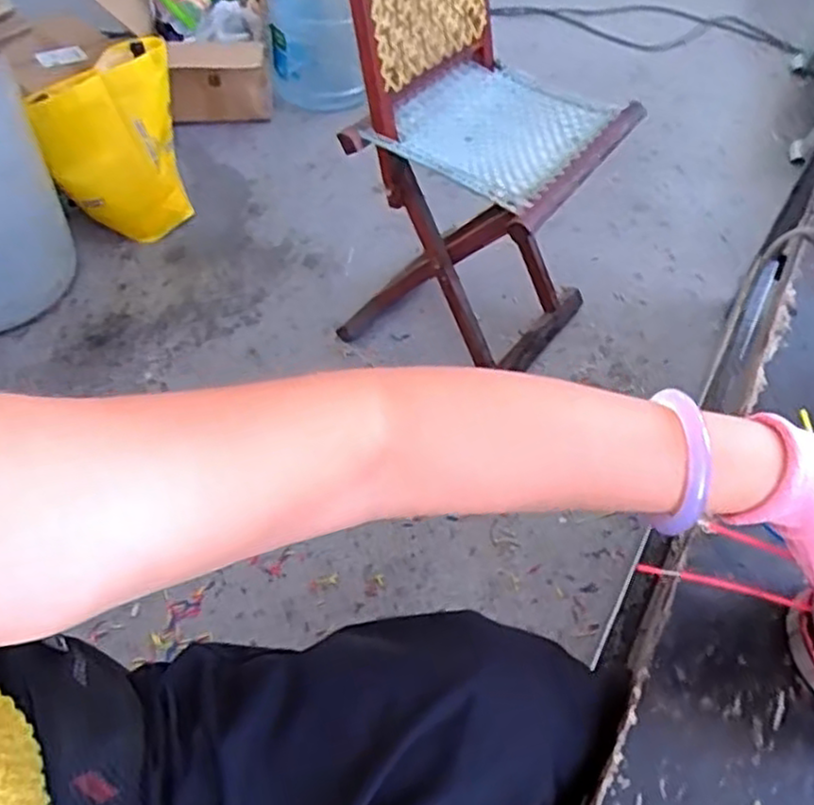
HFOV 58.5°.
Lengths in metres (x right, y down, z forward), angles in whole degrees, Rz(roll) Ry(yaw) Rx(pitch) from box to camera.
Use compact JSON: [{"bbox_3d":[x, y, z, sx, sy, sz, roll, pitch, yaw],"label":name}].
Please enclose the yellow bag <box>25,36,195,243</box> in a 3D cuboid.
[{"bbox_3d":[-0.593,-0.534,1.498,0.252,0.280,0.245,-12,54,-10],"label":"yellow bag"}]

